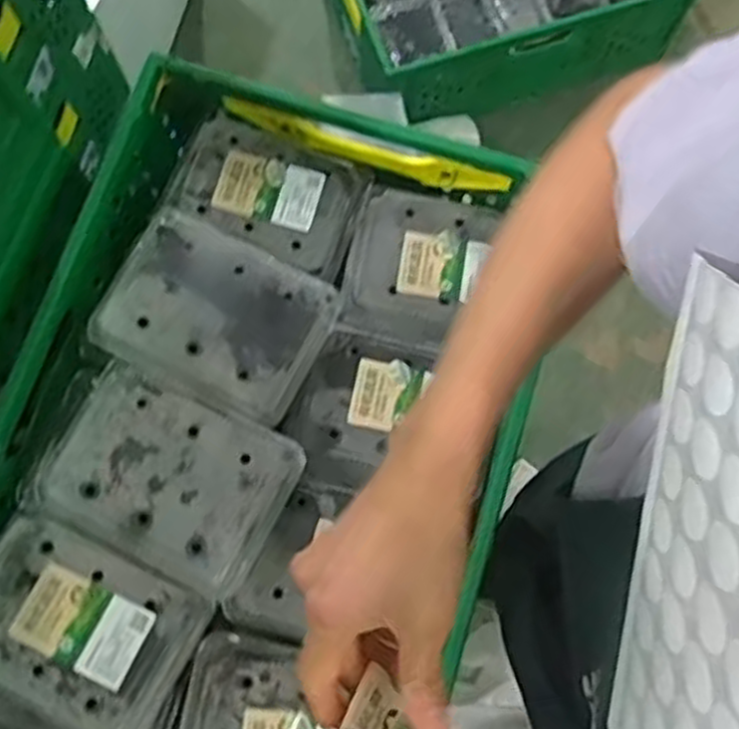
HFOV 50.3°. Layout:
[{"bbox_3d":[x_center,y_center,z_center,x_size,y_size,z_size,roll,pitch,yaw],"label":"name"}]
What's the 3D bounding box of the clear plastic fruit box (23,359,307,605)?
[{"bbox_3d":[-0.153,0.085,0.599,0.173,0.047,0.128,27,77,6],"label":"clear plastic fruit box"}]

